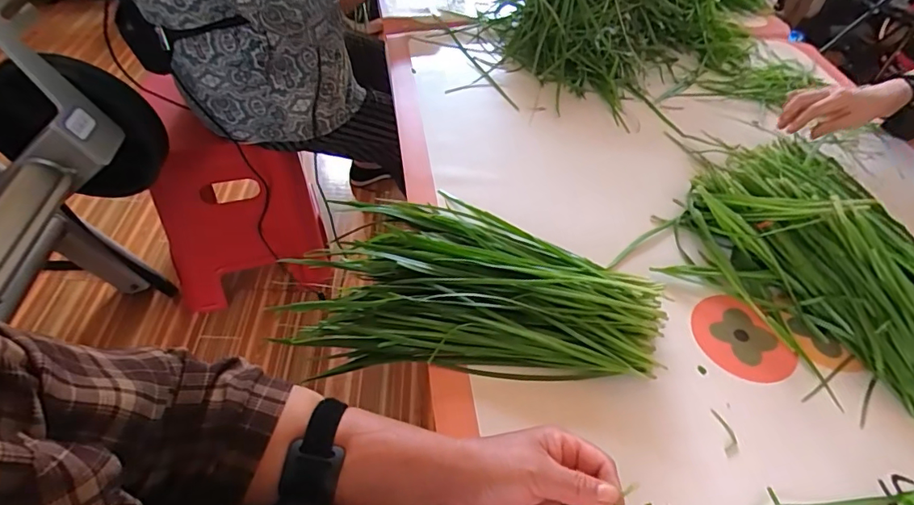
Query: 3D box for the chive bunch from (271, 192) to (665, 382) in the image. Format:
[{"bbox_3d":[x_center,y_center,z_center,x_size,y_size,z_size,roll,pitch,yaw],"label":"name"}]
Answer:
[{"bbox_3d":[0.014,0.021,0.467,0.325,0.052,0.188,5,50,-3],"label":"chive bunch"}]

